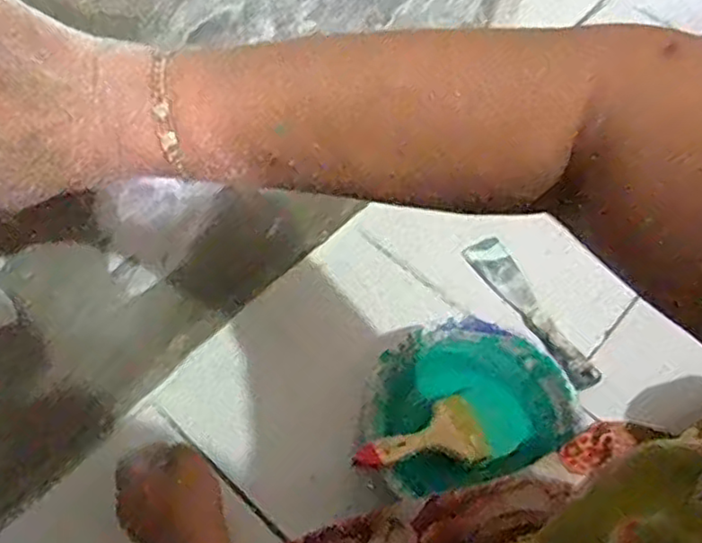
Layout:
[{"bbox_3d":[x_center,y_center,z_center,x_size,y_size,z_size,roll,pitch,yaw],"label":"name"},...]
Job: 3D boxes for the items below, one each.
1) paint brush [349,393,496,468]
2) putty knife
[{"bbox_3d":[0.067,0.154,0.612,0.150,0.009,0.061,-6,57,-38],"label":"paint brush"},{"bbox_3d":[0.199,0.041,0.734,0.041,0.016,0.197,-28,66,-19],"label":"putty knife"}]

